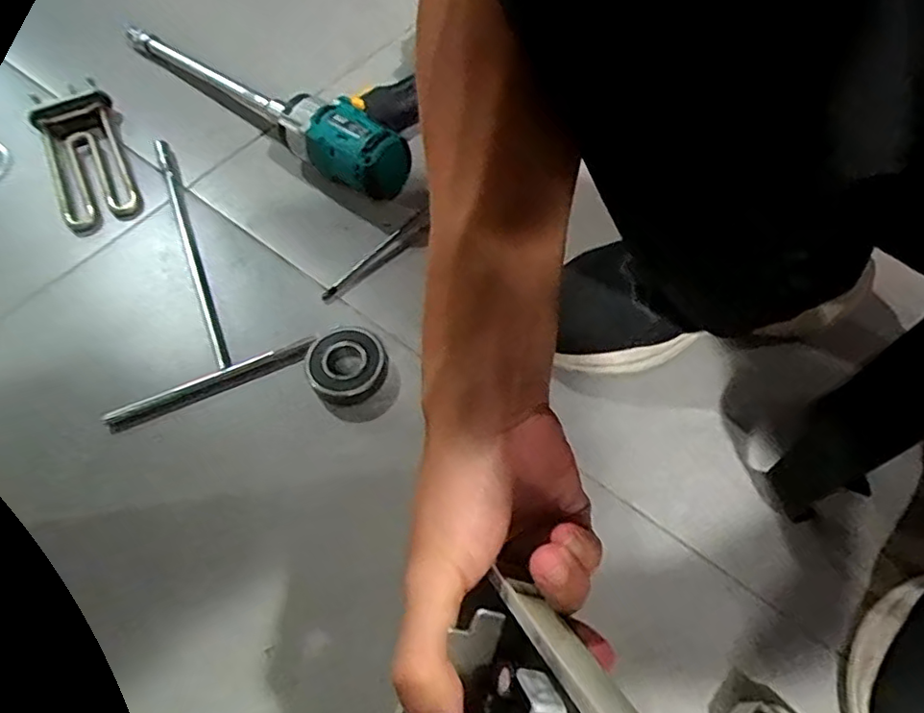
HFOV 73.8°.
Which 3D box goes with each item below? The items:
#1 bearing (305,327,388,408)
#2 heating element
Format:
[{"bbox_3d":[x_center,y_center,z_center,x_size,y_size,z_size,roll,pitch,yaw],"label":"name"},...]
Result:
[{"bbox_3d":[-0.090,0.004,0.476,0.059,0.017,0.064,0,60,1],"label":"bearing"},{"bbox_3d":[-0.364,-0.197,0.598,0.072,0.024,0.187,-26,63,-14],"label":"heating element"}]

